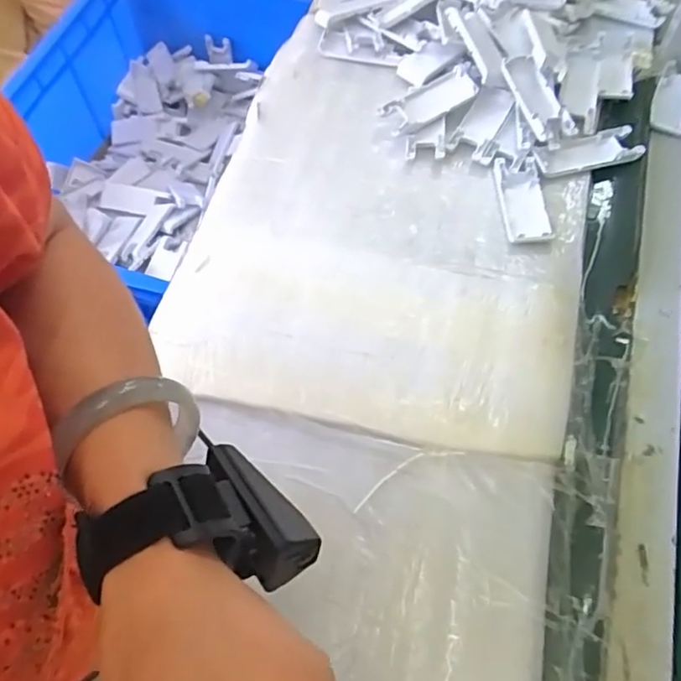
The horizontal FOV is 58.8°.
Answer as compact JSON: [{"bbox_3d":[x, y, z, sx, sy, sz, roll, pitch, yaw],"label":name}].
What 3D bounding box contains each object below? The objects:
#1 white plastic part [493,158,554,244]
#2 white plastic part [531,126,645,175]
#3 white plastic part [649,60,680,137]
[{"bbox_3d":[0.176,-0.134,0.584,0.042,0.012,0.104,-1,61,1],"label":"white plastic part"},{"bbox_3d":[0.247,-0.192,0.609,0.109,0.010,0.040,-12,61,-5],"label":"white plastic part"},{"bbox_3d":[0.361,-0.263,0.654,0.041,0.015,0.109,24,64,14],"label":"white plastic part"}]

